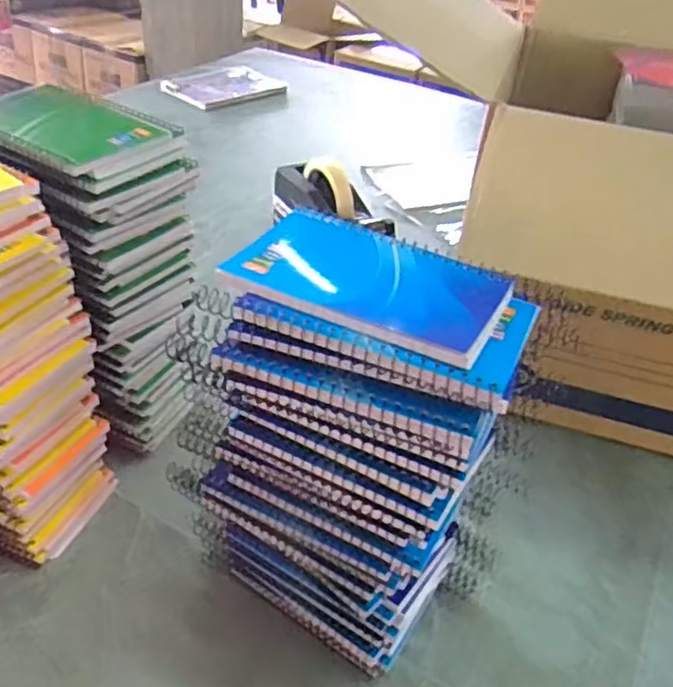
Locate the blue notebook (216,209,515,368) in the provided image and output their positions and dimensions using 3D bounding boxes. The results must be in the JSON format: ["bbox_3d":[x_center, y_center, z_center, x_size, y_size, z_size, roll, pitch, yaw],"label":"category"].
[{"bbox_3d":[0.018,-0.034,0.328,0.129,0.010,0.082,22,40,18],"label":"blue notebook"}]

